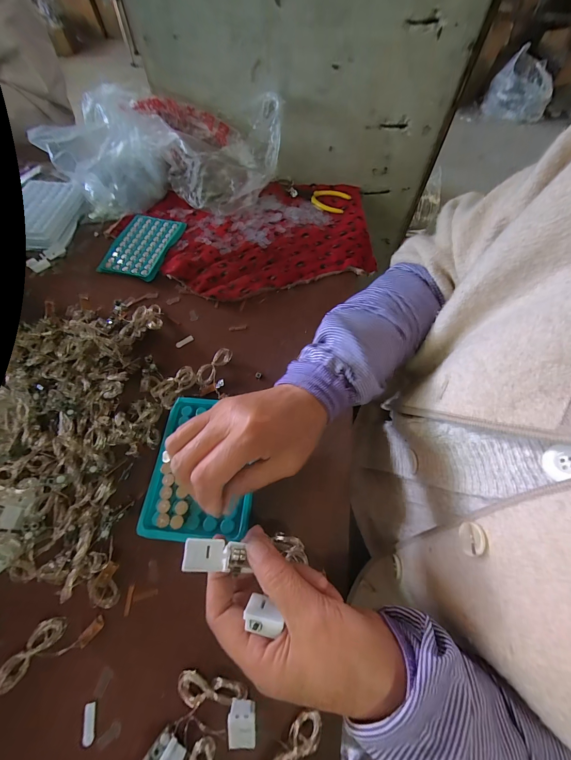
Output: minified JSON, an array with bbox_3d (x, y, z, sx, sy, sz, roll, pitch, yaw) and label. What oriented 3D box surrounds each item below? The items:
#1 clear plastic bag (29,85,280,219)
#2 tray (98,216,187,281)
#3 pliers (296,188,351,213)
[{"bbox_3d":[-0.186,-0.355,0.479,0.352,0.116,0.114,0,63,1],"label":"clear plastic bag"},{"bbox_3d":[-0.224,-0.214,0.471,0.093,0.008,0.133,11,63,7],"label":"tray"},{"bbox_3d":[0.066,-0.315,0.517,0.090,0.010,0.057,8,63,5],"label":"pliers"}]

